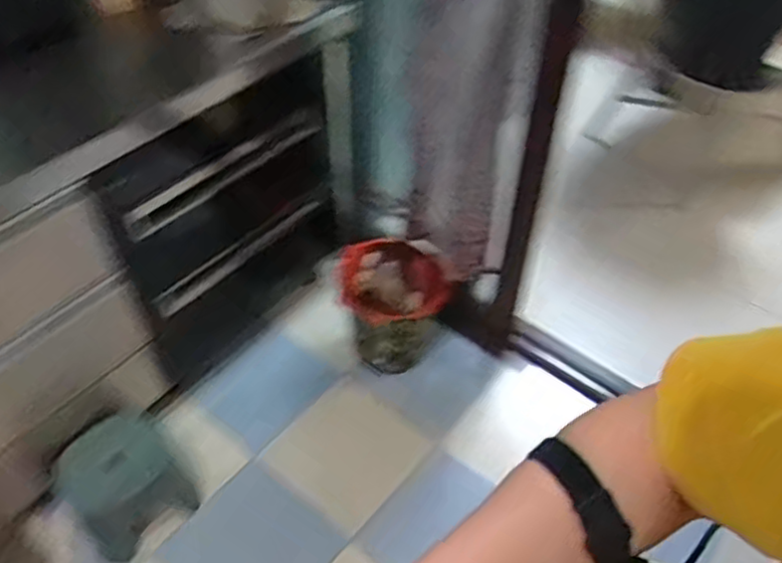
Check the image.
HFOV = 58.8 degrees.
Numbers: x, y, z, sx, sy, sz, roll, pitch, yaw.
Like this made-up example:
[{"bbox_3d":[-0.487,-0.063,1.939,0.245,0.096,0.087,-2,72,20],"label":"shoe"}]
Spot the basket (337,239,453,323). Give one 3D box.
[{"bbox_3d":[0.004,-0.003,1.719,0.241,0.118,0.212,-32,56,-27],"label":"basket"}]

